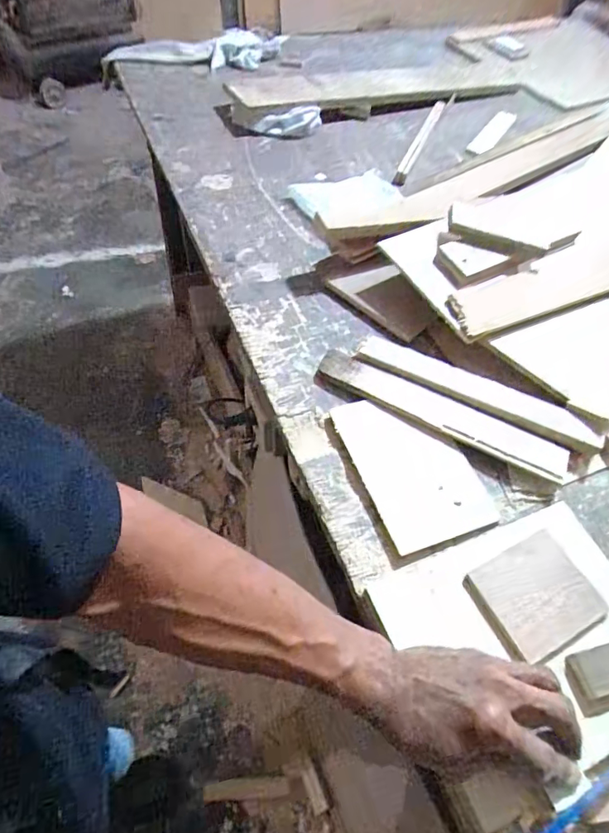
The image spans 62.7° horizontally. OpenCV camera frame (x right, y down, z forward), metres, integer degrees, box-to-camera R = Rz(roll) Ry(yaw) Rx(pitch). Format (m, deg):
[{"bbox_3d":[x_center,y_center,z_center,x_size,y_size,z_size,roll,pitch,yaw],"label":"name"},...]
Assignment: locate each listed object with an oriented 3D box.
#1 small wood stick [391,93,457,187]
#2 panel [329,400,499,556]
[{"bbox_3d":[0.205,-0.484,0.845,0.022,0.013,0.316,21,58,11],"label":"small wood stick"},{"bbox_3d":[0.105,0.046,0.489,0.107,0.011,0.157,-17,59,-16],"label":"panel"}]

